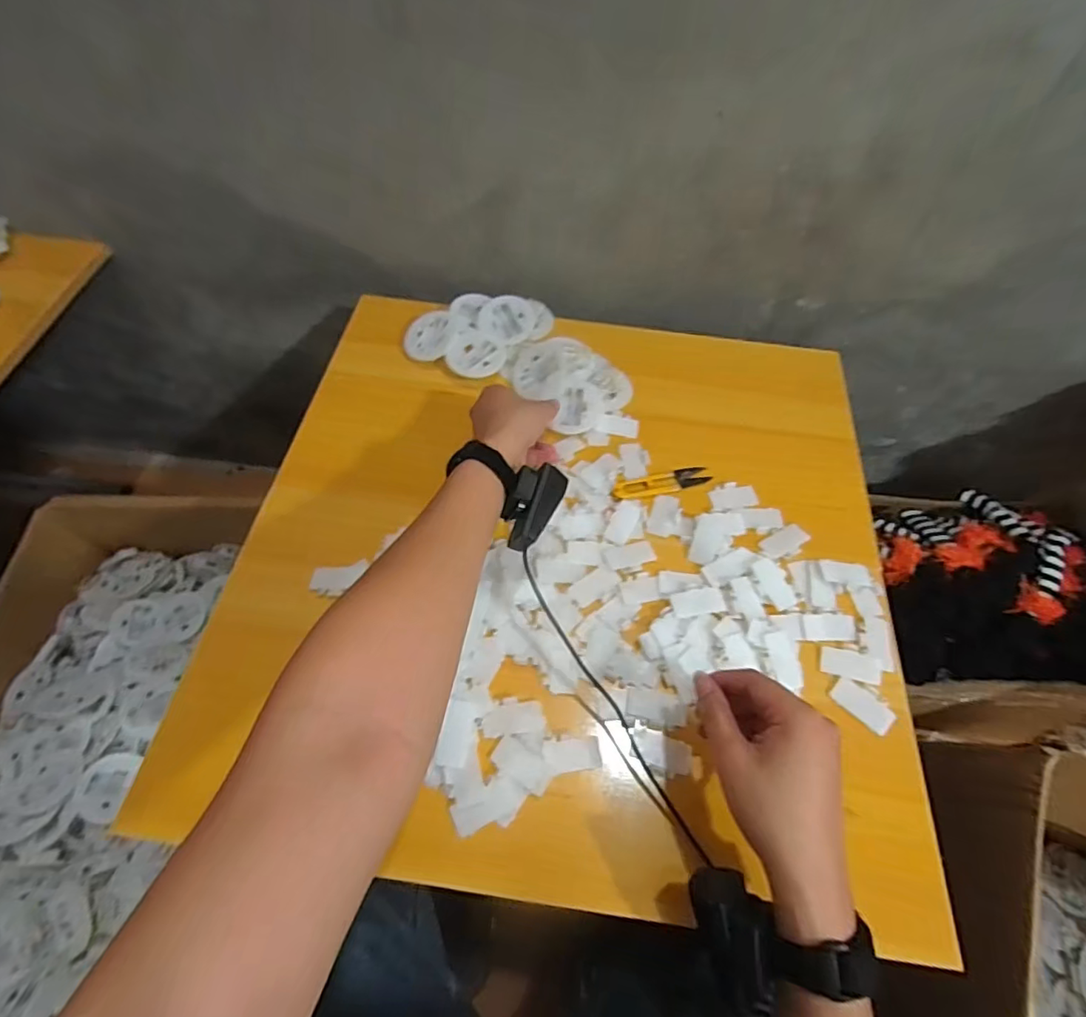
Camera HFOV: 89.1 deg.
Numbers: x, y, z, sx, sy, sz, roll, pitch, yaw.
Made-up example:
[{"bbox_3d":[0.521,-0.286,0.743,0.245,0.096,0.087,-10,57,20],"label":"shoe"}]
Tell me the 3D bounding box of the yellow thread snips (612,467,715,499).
[{"bbox_3d":[0.122,-0.025,0.566,0.107,0.010,0.025,-16,61,-11],"label":"yellow thread snips"}]

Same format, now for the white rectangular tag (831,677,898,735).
[{"bbox_3d":[0.265,0.162,0.457,0.048,0.004,0.024,39,77,21],"label":"white rectangular tag"}]

